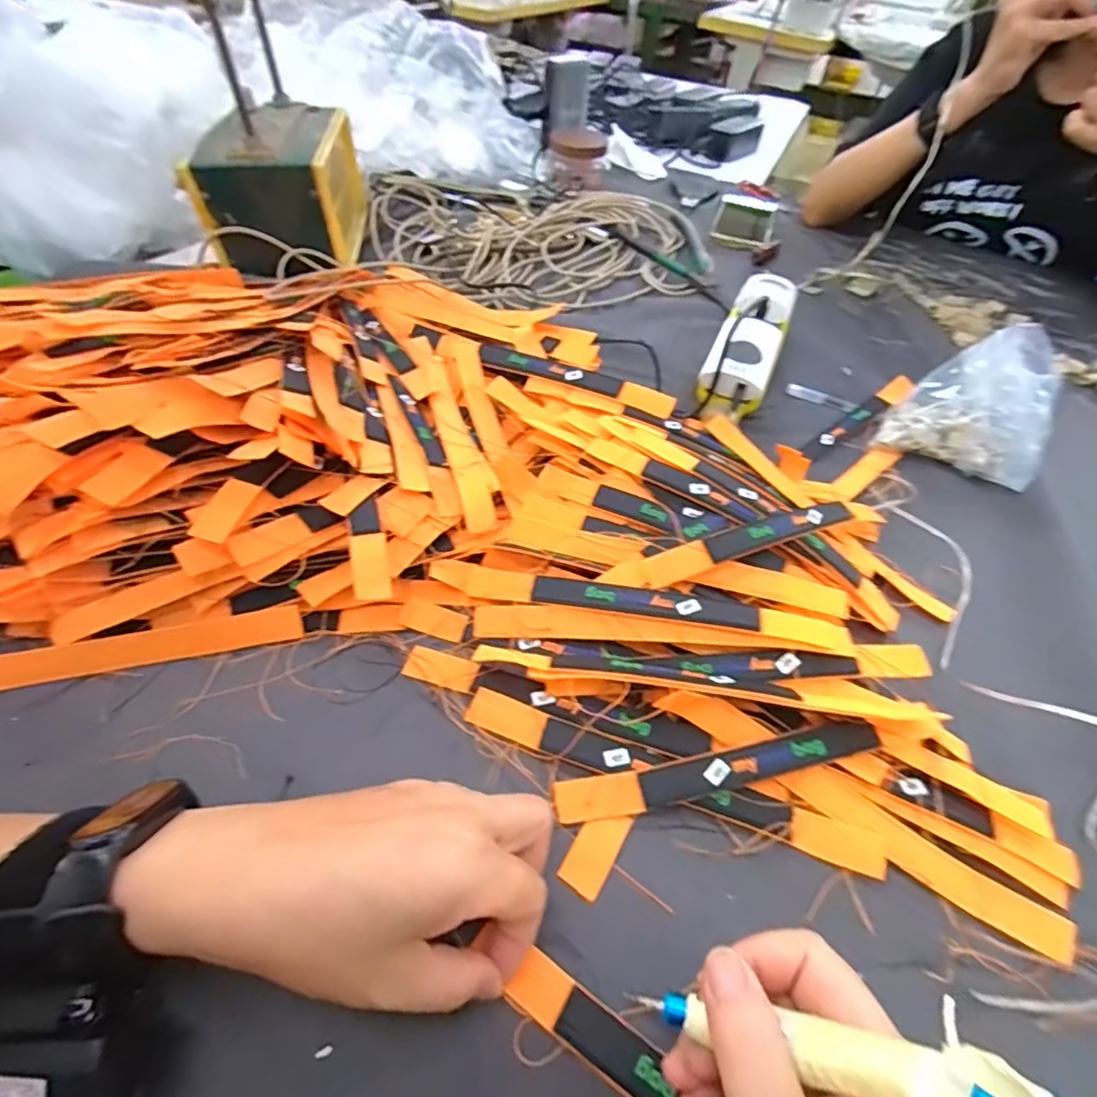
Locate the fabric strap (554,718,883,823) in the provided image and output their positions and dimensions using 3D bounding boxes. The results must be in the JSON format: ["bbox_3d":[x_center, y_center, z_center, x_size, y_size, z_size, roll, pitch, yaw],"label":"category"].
[{"bbox_3d":[0.093,0.118,0.306,0.178,0.004,0.021,-9,66,-7],"label":"fabric strap"}]

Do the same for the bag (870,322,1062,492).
[{"bbox_3d":[0.375,-0.128,0.488,0.121,0.095,0.097,34,55,22],"label":"bag"}]

